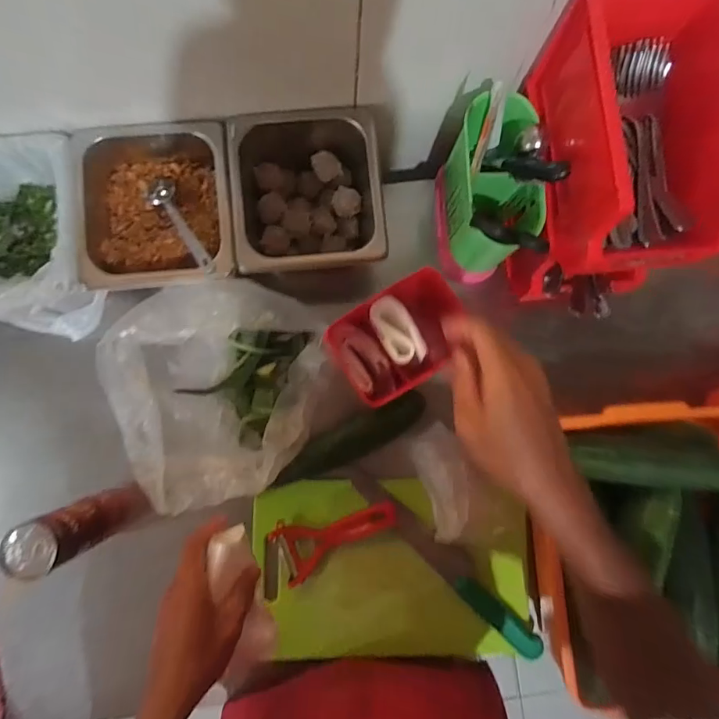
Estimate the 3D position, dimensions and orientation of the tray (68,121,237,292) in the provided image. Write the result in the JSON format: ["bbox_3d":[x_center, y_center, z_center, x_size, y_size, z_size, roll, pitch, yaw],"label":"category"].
[{"bbox_3d":[-0.217,-0.164,0.495,0.162,0.065,0.166,-3,85,-2],"label":"tray"}]

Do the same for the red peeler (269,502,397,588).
[{"bbox_3d":[-0.025,0.207,0.522,0.143,0.008,0.068,-17,86,-3],"label":"red peeler"}]

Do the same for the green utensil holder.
[{"bbox_3d":[0.145,-0.189,0.519,0.081,0.135,0.160,-3,85,-2],"label":"green utensil holder"}]

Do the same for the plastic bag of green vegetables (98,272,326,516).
[{"bbox_3d":[-0.141,0.037,0.483,0.195,0.132,0.206,-7,85,-3],"label":"plastic bag of green vegetables"}]

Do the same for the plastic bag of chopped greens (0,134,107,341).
[{"bbox_3d":[-0.376,-0.132,0.494,0.168,0.096,0.195,-7,85,-3],"label":"plastic bag of chopped greens"}]

